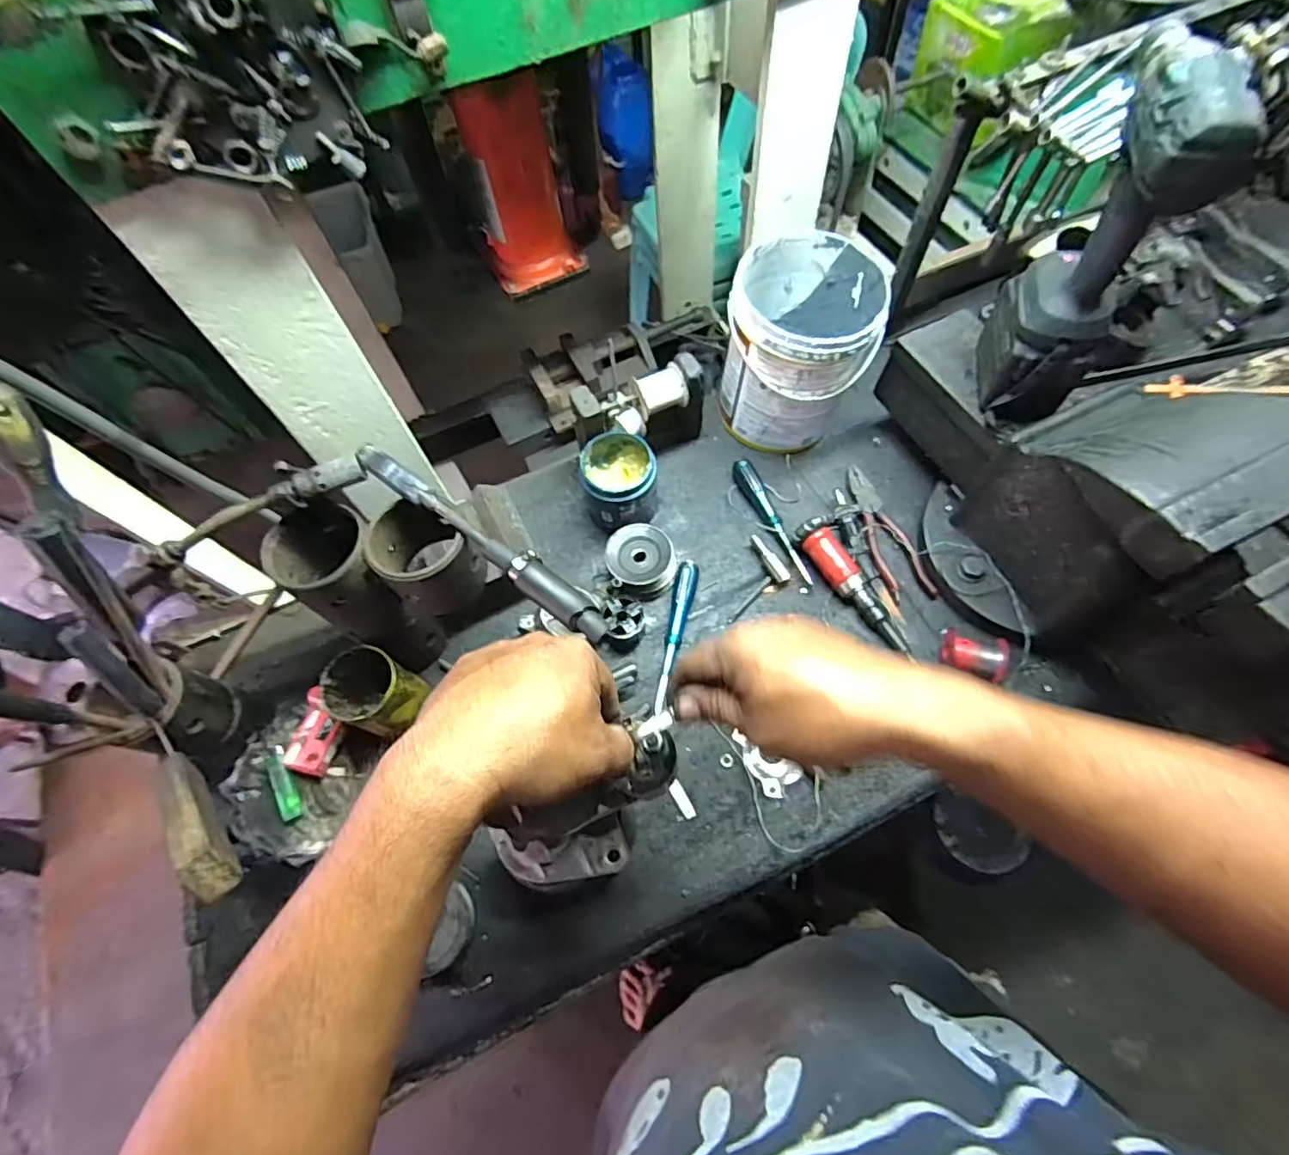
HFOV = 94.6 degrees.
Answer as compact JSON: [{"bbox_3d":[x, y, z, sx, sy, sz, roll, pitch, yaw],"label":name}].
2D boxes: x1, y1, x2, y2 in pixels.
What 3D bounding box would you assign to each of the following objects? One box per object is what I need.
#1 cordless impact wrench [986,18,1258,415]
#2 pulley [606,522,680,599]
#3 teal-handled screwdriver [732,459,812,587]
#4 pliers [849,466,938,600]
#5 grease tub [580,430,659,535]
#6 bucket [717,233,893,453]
[{"bbox_3d":[0.386,-0.272,0.526,0.074,0.312,0.162,6,64,7],"label":"cordless impact wrench"},{"bbox_3d":[-0.003,-0.022,0.746,0.085,0.045,0.079,-2,63,3],"label":"pulley"},{"bbox_3d":[0.166,-0.077,0.764,0.028,0.025,0.189,-22,64,-7],"label":"teal-handled screwdriver"},{"bbox_3d":[0.302,-0.059,0.761,0.051,0.011,0.200,-15,63,-4],"label":"pliers"},{"bbox_3d":[-0.030,-0.114,0.751,0.095,0.099,0.101,-9,63,-1],"label":"grease tub"},{"bbox_3d":[0.200,-0.286,0.765,0.172,0.208,0.177,23,67,15],"label":"bucket"}]

